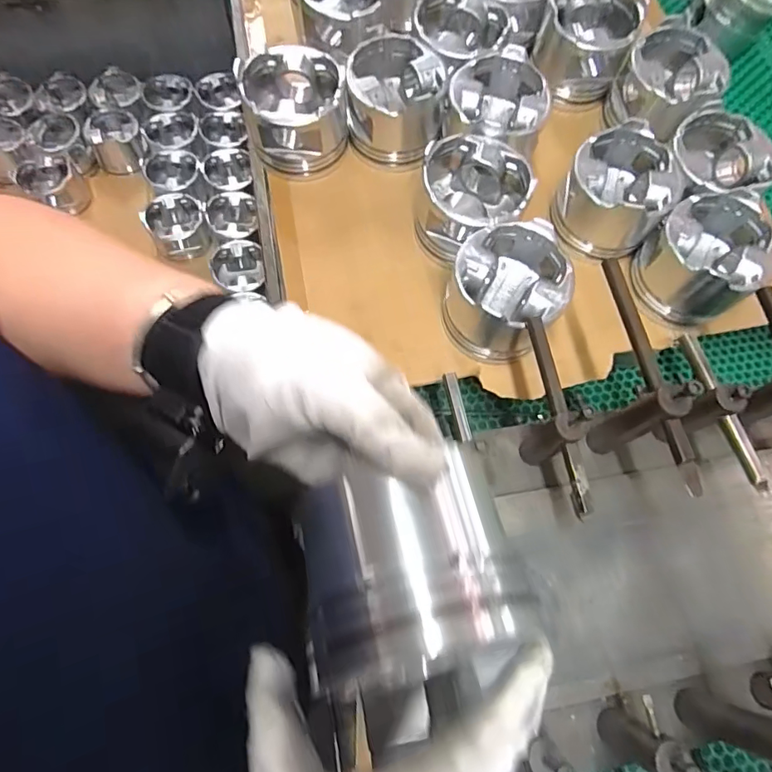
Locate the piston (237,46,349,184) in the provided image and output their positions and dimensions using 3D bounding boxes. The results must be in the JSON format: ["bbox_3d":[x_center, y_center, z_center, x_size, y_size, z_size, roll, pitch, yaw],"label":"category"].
[{"bbox_3d":[-0.092,-0.278,0.493,0.095,0.075,0.096,-12,72,-7],"label":"piston"}]

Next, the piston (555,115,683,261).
[{"bbox_3d":[0.224,-0.191,0.475,0.096,0.073,0.098,1,71,-2],"label":"piston"}]

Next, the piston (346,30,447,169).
[{"bbox_3d":[0.009,-0.297,0.506,0.098,0.075,0.102,-4,71,-4],"label":"piston"}]

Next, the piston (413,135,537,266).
[{"bbox_3d":[0.077,-0.179,0.467,0.094,0.065,0.102,1,71,-2],"label":"piston"}]

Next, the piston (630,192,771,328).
[{"bbox_3d":[0.297,-0.116,0.460,0.099,0.076,0.094,1,71,-2],"label":"piston"}]

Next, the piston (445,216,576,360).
[{"bbox_3d":[0.104,-0.082,0.438,0.103,0.072,0.105,24,72,6],"label":"piston"}]

